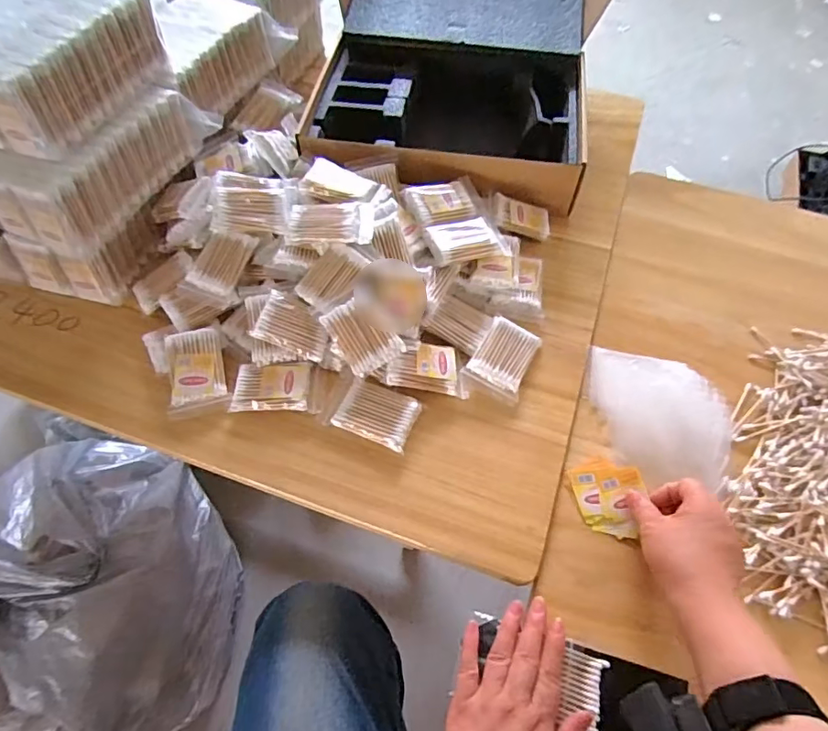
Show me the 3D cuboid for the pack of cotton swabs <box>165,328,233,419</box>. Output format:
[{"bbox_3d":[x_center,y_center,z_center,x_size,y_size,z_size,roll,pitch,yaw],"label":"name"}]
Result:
[{"bbox_3d":[-0.226,0.005,0.543,0.057,0.015,0.087,-10,79,-17],"label":"pack of cotton swabs"}]

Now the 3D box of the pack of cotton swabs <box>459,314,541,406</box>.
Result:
[{"bbox_3d":[0.098,-0.007,0.566,0.061,0.026,0.083,29,62,14],"label":"pack of cotton swabs"}]

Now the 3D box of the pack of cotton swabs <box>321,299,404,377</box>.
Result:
[{"bbox_3d":[-0.053,-0.032,0.532,0.054,0.017,0.074,-32,64,-19],"label":"pack of cotton swabs"}]

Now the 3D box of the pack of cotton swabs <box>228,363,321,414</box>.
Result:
[{"bbox_3d":[-0.142,0.023,0.545,0.087,0.014,0.056,0,59,-3],"label":"pack of cotton swabs"}]

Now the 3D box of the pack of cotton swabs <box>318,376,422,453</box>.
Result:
[{"bbox_3d":[-0.044,0.047,0.530,0.090,0.016,0.057,20,60,9],"label":"pack of cotton swabs"}]

